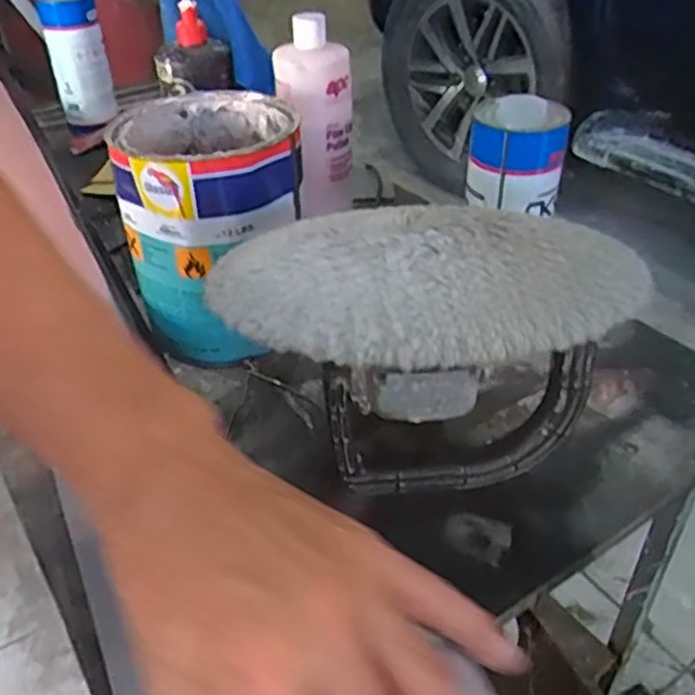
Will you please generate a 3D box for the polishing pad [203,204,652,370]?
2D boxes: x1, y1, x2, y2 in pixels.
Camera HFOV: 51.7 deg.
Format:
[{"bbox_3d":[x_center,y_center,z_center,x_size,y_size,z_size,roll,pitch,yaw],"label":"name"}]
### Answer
[{"bbox_3d":[0.041,-0.046,0.390,0.212,0.032,0.177,-18,40,-21],"label":"polishing pad"}]

